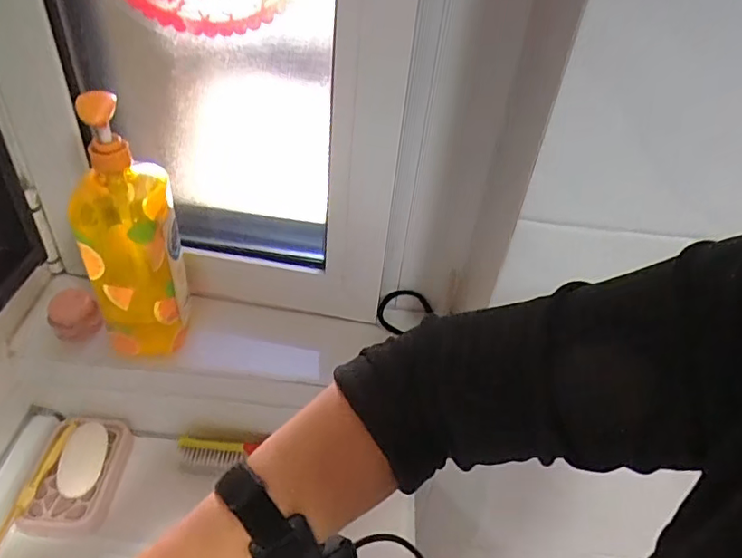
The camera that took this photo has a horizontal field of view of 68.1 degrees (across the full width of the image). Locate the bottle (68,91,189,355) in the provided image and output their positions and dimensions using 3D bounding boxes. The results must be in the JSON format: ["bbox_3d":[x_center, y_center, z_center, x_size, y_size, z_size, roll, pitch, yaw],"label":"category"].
[{"bbox_3d":[-0.248,-0.047,0.566,0.094,0.278,0.090,-13,44,-23],"label":"bottle"}]

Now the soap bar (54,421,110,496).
[{"bbox_3d":[-0.339,0.212,0.647,0.043,0.028,0.088,1,40,-7],"label":"soap bar"}]

